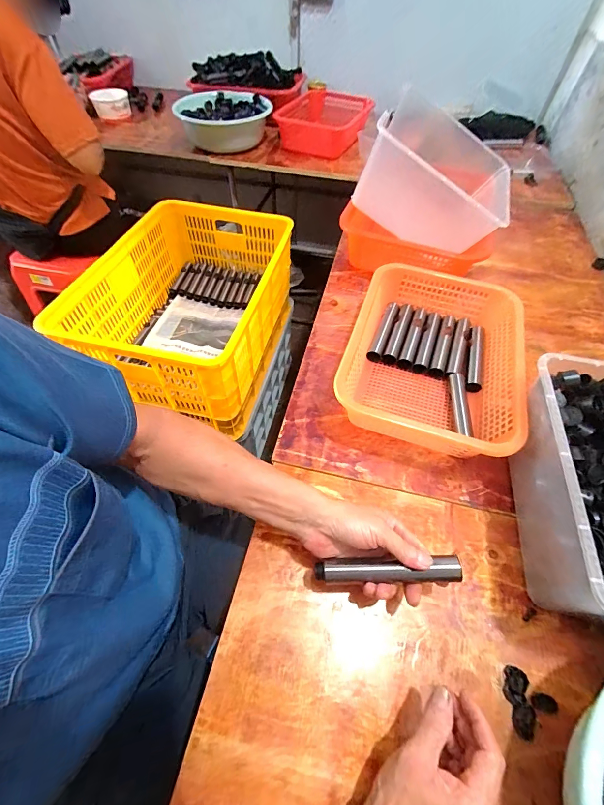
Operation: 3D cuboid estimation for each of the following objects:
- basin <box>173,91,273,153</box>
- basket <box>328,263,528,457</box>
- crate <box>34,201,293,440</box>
[{"bbox_3d":[-0.267,-0.957,1.147,0.302,0.108,0.361,-17,58,-13],"label":"basin"},{"bbox_3d":[0.209,-0.075,0.548,0.249,0.090,0.336,16,58,11],"label":"basket"},{"bbox_3d":[-0.289,-0.265,0.958,0.436,0.308,0.611,14,56,7],"label":"crate"}]

